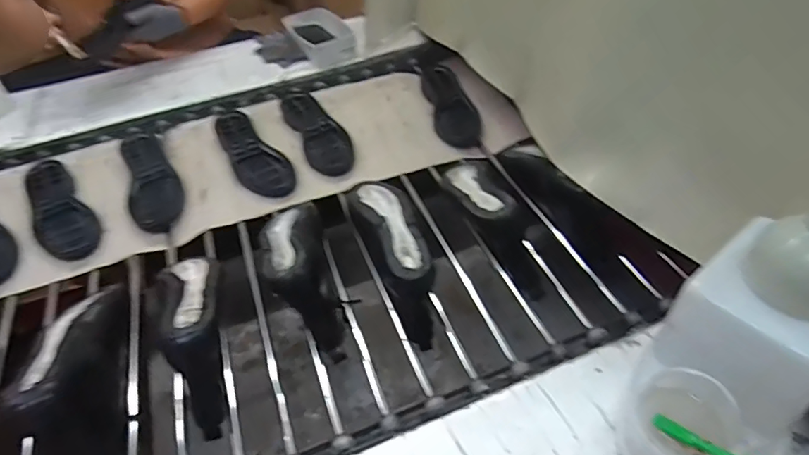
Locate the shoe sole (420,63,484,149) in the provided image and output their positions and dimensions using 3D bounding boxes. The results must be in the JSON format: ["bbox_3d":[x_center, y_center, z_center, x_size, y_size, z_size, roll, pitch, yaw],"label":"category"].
[{"bbox_3d":[0.092,-0.267,1.056,0.088,0.024,0.314,-10,45,-6],"label":"shoe sole"}]

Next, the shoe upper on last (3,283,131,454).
[{"bbox_3d":[-0.395,0.167,0.600,0.085,0.109,0.266,-17,46,-12],"label":"shoe upper on last"}]

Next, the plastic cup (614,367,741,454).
[{"bbox_3d":[0.263,0.194,0.485,0.084,0.097,0.090,-2,45,2],"label":"plastic cup"}]

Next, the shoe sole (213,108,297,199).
[{"bbox_3d":[-0.285,-0.144,0.948,0.089,0.033,0.257,-24,48,-19],"label":"shoe sole"}]

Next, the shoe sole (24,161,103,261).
[{"bbox_3d":[-0.602,-0.035,0.867,0.087,0.027,0.268,-33,52,-26],"label":"shoe sole"}]

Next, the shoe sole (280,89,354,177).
[{"bbox_3d":[-0.175,-0.199,0.995,0.091,0.038,0.271,-21,47,-16],"label":"shoe sole"}]

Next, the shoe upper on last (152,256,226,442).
[{"bbox_3d":[-0.262,0.117,0.637,0.078,0.117,0.253,-22,48,-17],"label":"shoe upper on last"}]

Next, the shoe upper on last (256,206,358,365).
[{"bbox_3d":[-0.140,0.052,0.692,0.089,0.116,0.236,-17,46,-13],"label":"shoe upper on last"}]

